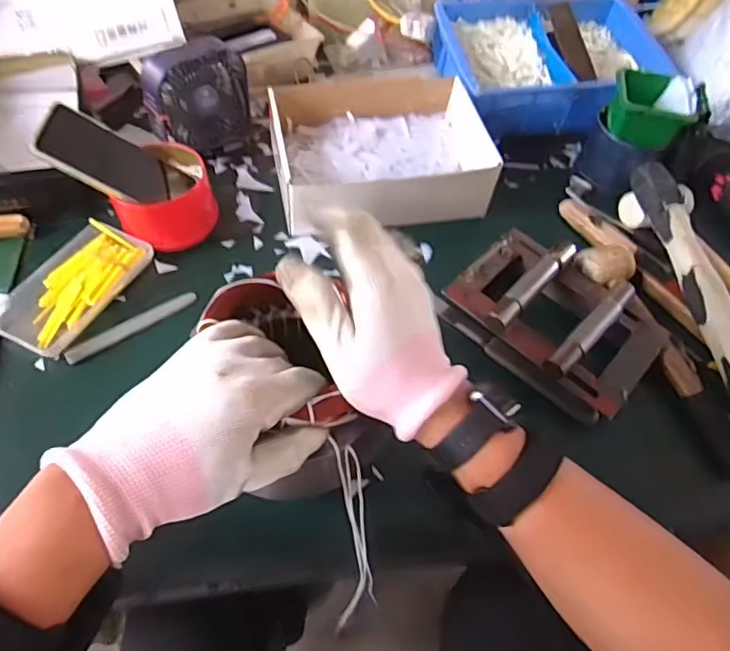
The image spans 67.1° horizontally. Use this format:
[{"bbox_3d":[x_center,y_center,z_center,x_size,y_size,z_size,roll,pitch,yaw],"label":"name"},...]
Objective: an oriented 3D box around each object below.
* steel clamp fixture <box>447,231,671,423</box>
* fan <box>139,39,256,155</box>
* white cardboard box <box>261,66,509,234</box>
[{"bbox_3d":[0.194,-0.012,0.555,0.198,0.046,0.144,41,62,20],"label":"steel clamp fixture"},{"bbox_3d":[-0.199,-0.269,0.661,0.124,0.124,0.040,-38,39,-28],"label":"fan"},{"bbox_3d":[0.020,-0.215,0.659,0.252,0.066,0.215,-5,57,-9],"label":"white cardboard box"}]

